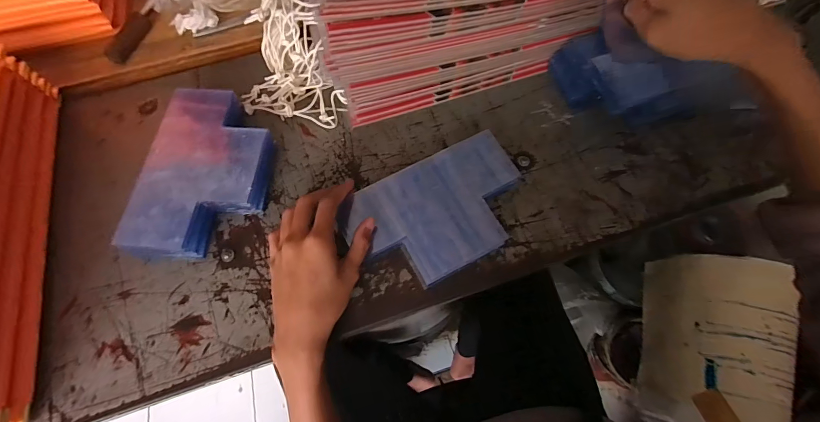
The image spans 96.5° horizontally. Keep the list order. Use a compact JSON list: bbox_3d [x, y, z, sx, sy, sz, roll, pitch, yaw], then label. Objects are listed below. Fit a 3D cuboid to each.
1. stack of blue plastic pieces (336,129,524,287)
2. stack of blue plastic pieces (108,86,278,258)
[{"bbox_3d":[0.029,0.002,0.347,0.168,0.022,0.111,-27,70,-10],"label":"stack of blue plastic pieces"},{"bbox_3d":[-0.196,-0.041,0.356,0.109,0.035,0.172,3,65,3],"label":"stack of blue plastic pieces"}]

